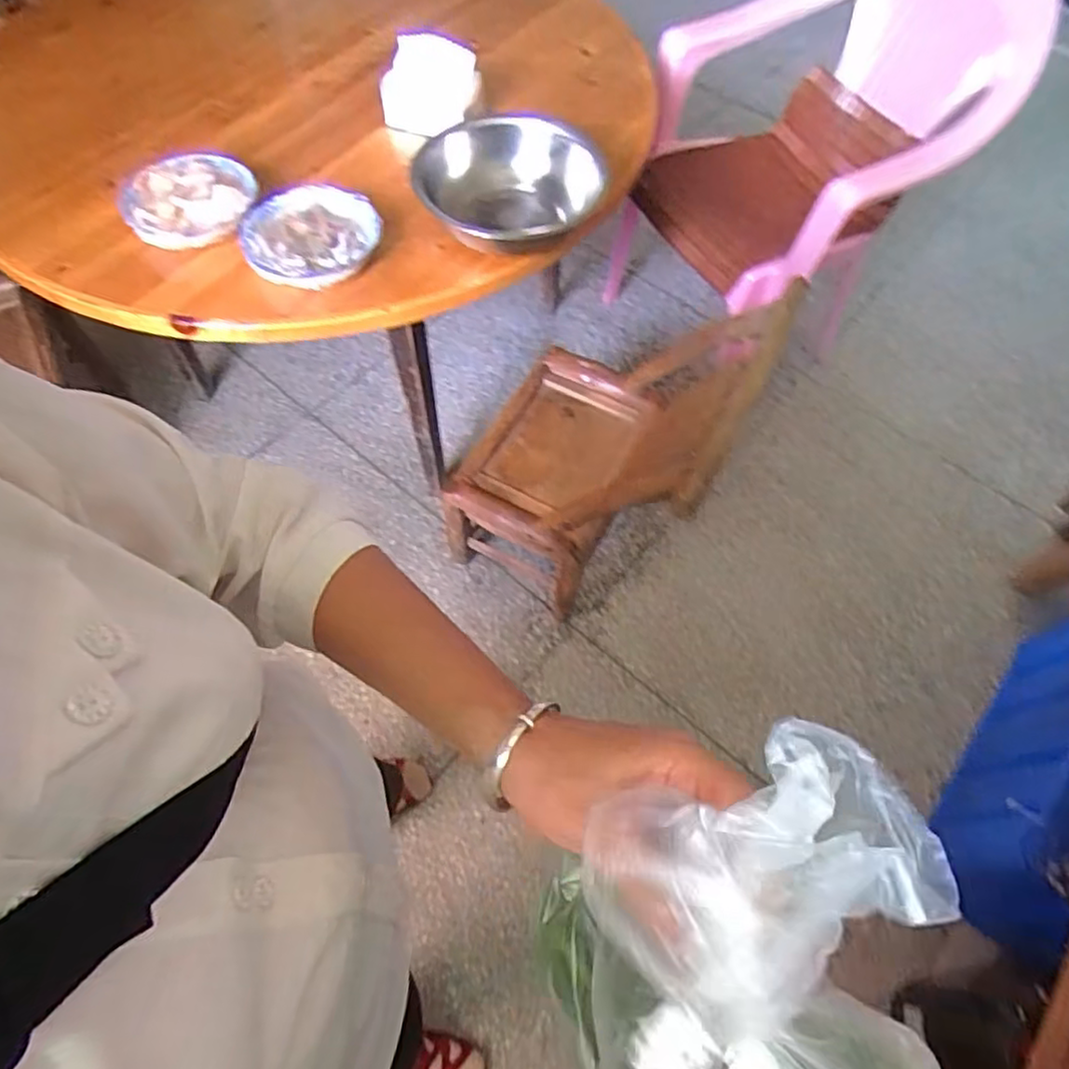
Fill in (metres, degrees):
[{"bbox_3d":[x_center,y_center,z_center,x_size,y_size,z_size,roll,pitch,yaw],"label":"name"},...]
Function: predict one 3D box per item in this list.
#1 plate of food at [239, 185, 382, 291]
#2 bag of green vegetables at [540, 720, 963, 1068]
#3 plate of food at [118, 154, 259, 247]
[{"bbox_3d":[-0.300,-0.405,0.896,0.173,0.034,0.157,5,62,1],"label":"plate of food"},{"bbox_3d":[0.089,0.197,0.244,0.132,0.123,0.199,-16,63,-10],"label":"bag of green vegetables"},{"bbox_3d":[-0.483,-0.470,0.921,0.170,0.023,0.169,1,62,-2],"label":"plate of food"}]

